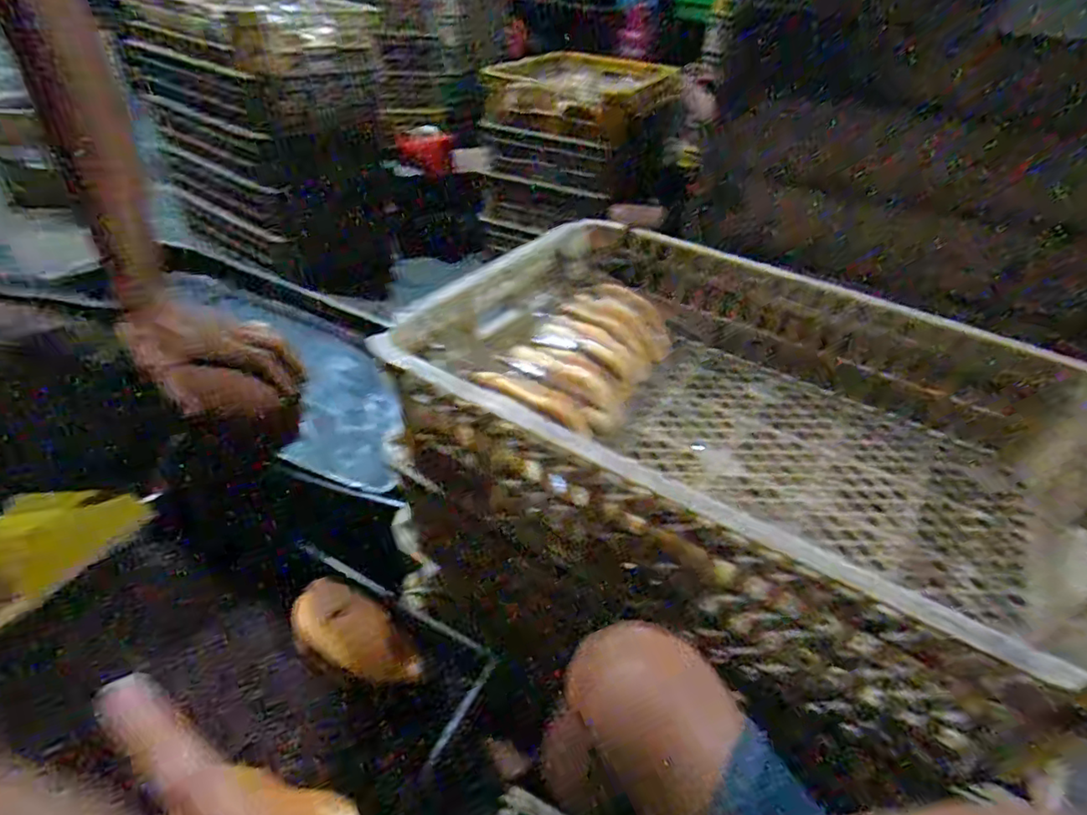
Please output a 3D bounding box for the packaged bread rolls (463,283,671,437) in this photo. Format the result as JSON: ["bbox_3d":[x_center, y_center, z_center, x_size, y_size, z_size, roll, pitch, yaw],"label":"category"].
[{"bbox_3d":[0.048,-0.046,0.711,0.141,0.080,0.293,25,41,23],"label":"packaged bread rolls"}]

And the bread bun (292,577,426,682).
[{"bbox_3d":[-0.180,0.218,0.588,0.143,0.031,0.072,21,40,18],"label":"bread bun"}]

